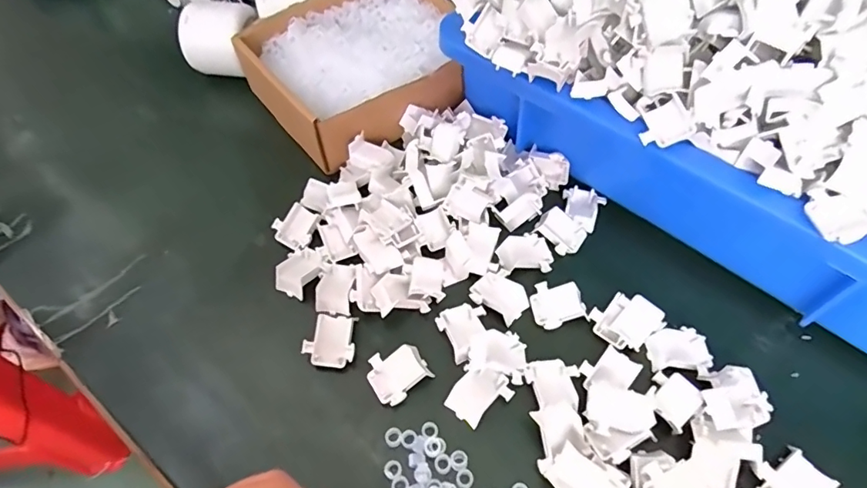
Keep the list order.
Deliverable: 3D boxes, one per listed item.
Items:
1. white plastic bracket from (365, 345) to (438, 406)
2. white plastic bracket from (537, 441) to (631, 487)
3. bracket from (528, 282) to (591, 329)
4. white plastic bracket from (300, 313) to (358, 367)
[{"bbox_3d":[-0.020,0.073,0.284,0.033,0.011,0.028,-29,60,-17],"label":"white plastic bracket"},{"bbox_3d":[0.072,0.117,0.246,0.038,0.011,0.028,35,63,22],"label":"white plastic bracket"},{"bbox_3d":[0.076,0.036,0.306,0.031,0.009,0.028,-10,56,-6],"label":"bracket"},{"bbox_3d":[-0.060,0.057,0.294,0.028,0.013,0.030,2,56,3],"label":"white plastic bracket"}]

